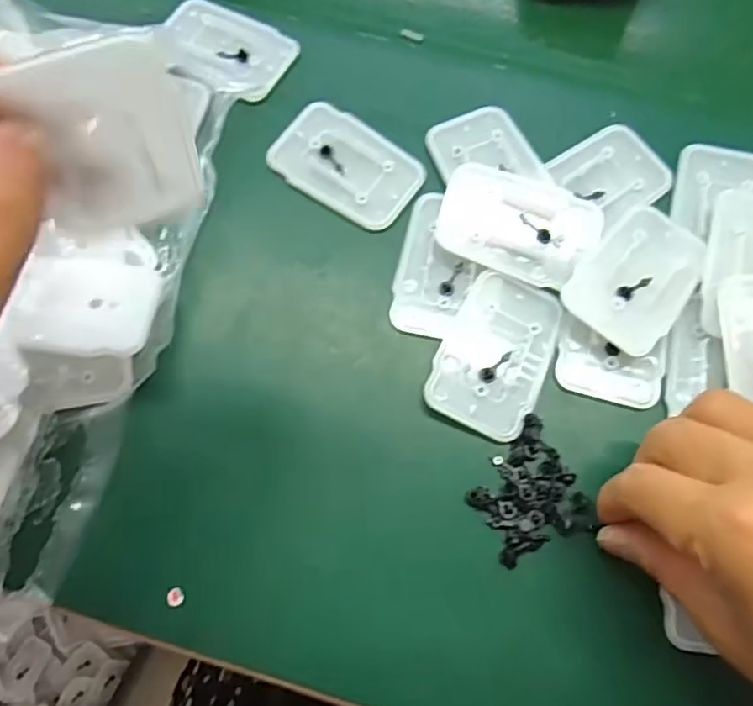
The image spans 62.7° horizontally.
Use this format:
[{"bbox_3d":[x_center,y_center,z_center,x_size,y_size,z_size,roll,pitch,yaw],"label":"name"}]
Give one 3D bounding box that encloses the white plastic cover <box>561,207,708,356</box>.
[{"bbox_3d":[0.113,-0.034,0.265,0.043,0.004,0.065,38,75,11],"label":"white plastic cover"}]

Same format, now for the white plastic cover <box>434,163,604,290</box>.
[{"bbox_3d":[0.063,-0.059,0.274,0.067,0.010,0.049,20,72,6],"label":"white plastic cover"}]

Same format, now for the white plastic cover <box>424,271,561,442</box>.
[{"bbox_3d":[0.051,0.001,0.261,0.044,0.007,0.067,23,73,7],"label":"white plastic cover"}]

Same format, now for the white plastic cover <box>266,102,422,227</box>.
[{"bbox_3d":[-0.014,-0.088,0.291,0.068,0.004,0.044,35,74,10],"label":"white plastic cover"}]

